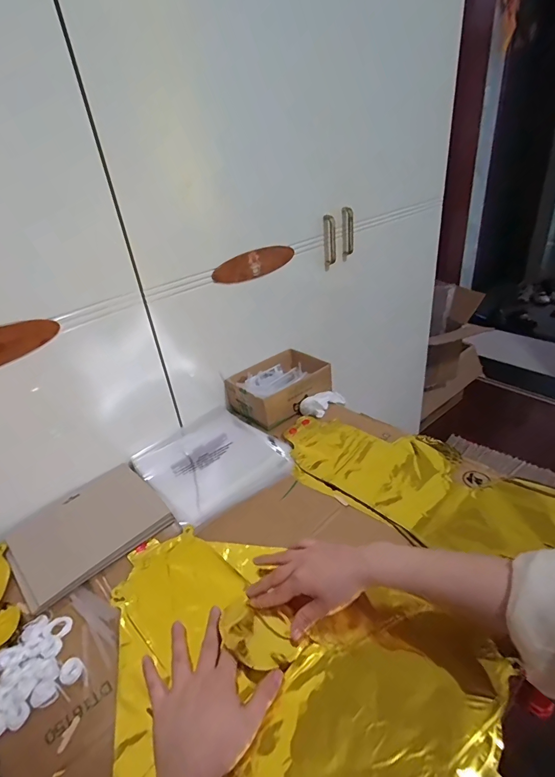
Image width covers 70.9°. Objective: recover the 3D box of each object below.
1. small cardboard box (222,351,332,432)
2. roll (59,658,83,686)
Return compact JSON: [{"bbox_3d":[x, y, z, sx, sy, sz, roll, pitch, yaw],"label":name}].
[{"bbox_3d":[0.007,-0.005,0.808,0.198,0.065,0.145,-29,36,-31],"label":"small cardboard box"},{"bbox_3d":[-0.215,0.294,0.406,0.024,0.004,0.021,17,39,36],"label":"roll"}]

